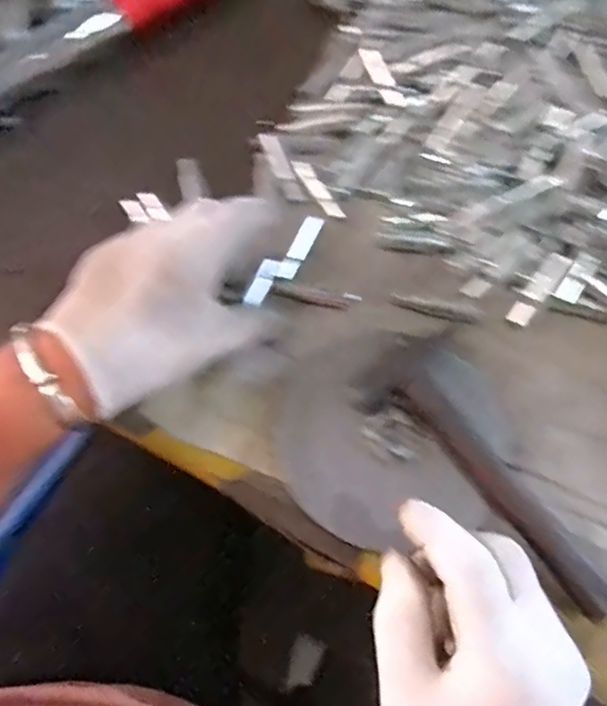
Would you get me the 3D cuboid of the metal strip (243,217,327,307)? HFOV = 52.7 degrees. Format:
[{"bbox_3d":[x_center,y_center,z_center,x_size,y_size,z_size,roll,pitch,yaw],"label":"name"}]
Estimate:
[{"bbox_3d":[-0.011,-0.060,0.397,0.019,0.004,0.074,36,70,12],"label":"metal strip"}]

